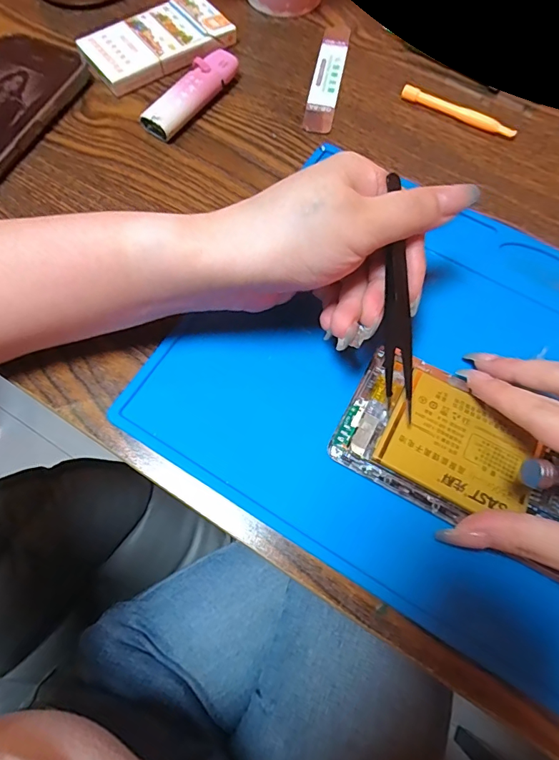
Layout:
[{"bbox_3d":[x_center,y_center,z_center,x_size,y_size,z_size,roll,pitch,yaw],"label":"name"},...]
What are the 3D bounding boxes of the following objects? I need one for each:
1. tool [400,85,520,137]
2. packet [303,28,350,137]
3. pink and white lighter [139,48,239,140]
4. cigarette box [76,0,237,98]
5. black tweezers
[{"bbox_3d":[0.128,-0.191,0.315,0.083,0.008,0.010,26,70,9],"label":"tool"},{"bbox_3d":[0.037,-0.228,0.329,0.021,0.004,0.119,11,69,3],"label":"packet"},{"bbox_3d":[-0.060,-0.200,0.308,0.022,0.017,0.083,33,71,11],"label":"pink and white lighter"},{"bbox_3d":[-0.089,-0.252,0.331,0.107,0.015,0.057,-34,73,-14],"label":"cigarette box"},{"bbox_3d":[0.056,-0.037,0.213,0.012,0.006,0.114,-6,100,-3],"label":"black tweezers"}]

